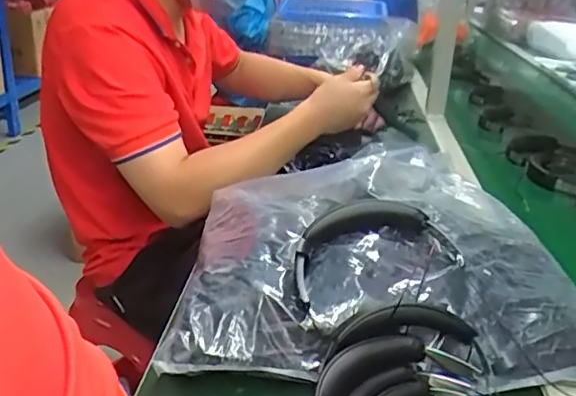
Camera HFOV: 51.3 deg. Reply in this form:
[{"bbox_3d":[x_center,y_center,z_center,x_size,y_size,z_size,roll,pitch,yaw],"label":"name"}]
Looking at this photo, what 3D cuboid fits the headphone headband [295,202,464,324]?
[{"bbox_3d":[0.072,0.043,0.556,0.160,0.024,0.092,-16,57,-15],"label":"headphone headband"}]

